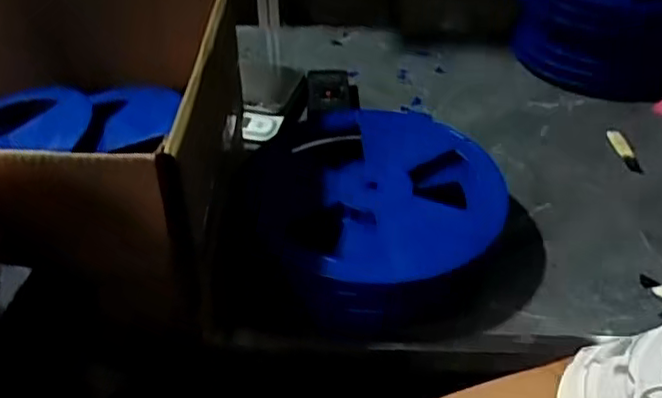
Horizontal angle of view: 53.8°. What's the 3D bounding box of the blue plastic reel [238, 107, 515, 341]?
[{"bbox_3d":[0.058,0.002,0.822,0.314,0.074,0.351,1,42,2],"label":"blue plastic reel"}]

